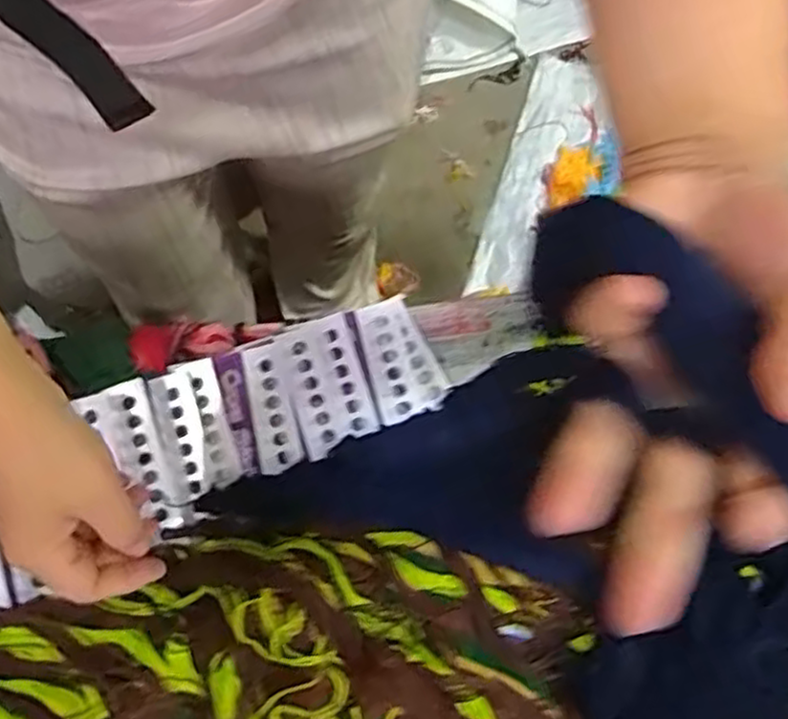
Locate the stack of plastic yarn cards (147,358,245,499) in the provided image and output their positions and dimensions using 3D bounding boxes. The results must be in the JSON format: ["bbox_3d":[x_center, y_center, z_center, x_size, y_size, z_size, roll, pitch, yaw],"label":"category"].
[{"bbox_3d":[-0.139,0.048,0.518,0.044,0.012,0.090,-19,89,-6],"label":"stack of plastic yarn cards"}]

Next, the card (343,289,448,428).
[{"bbox_3d":[0.002,-0.001,0.555,0.059,0.009,0.091,-17,81,-18],"label":"card"}]

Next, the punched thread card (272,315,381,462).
[{"bbox_3d":[-0.050,0.018,0.533,0.055,0.009,0.094,-17,82,-15],"label":"punched thread card"}]

